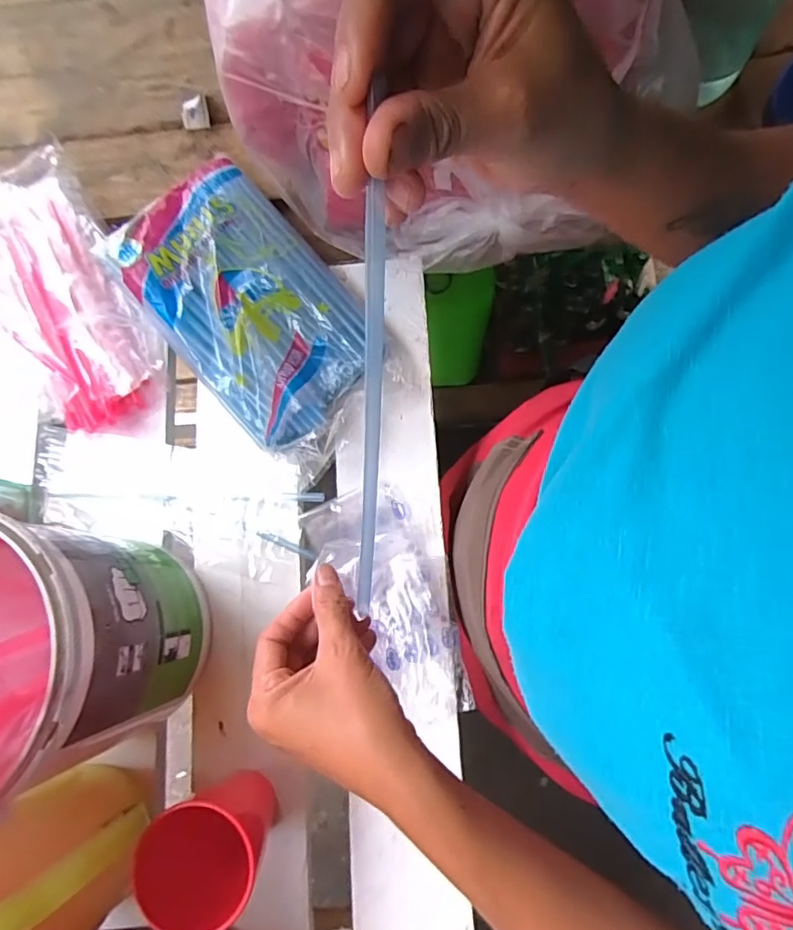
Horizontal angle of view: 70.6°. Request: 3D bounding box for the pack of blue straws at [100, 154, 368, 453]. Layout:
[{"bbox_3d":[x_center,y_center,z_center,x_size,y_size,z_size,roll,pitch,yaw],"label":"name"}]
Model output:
[{"bbox_3d":[-0.141,-0.152,0.527,0.160,0.060,0.275,-39,79,-7],"label":"pack of blue straws"}]

